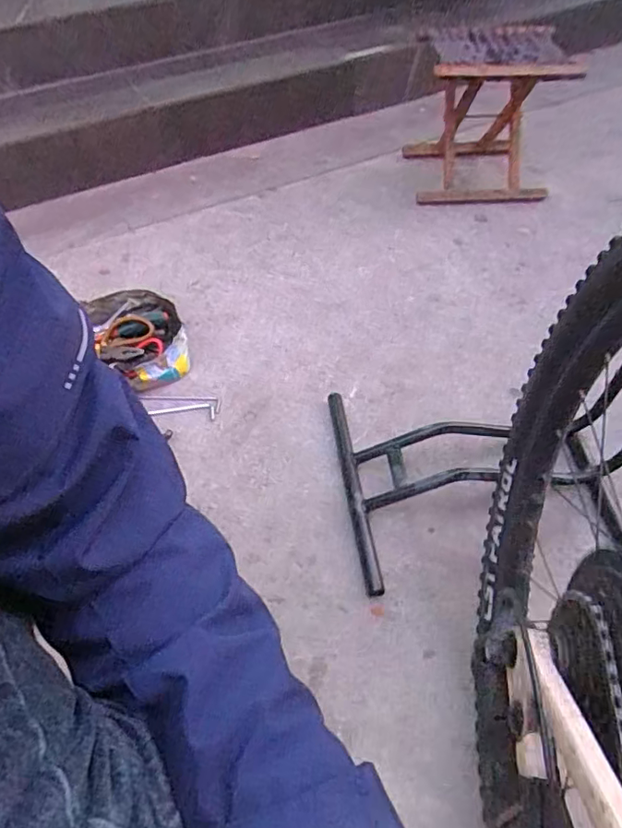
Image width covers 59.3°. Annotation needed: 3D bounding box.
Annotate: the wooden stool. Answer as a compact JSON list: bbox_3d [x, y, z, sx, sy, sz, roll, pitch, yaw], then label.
[{"bbox_3d":[0.376,-0.635,1.199,0.269,0.318,0.286,-6,50,0],"label":"wooden stool"}]

